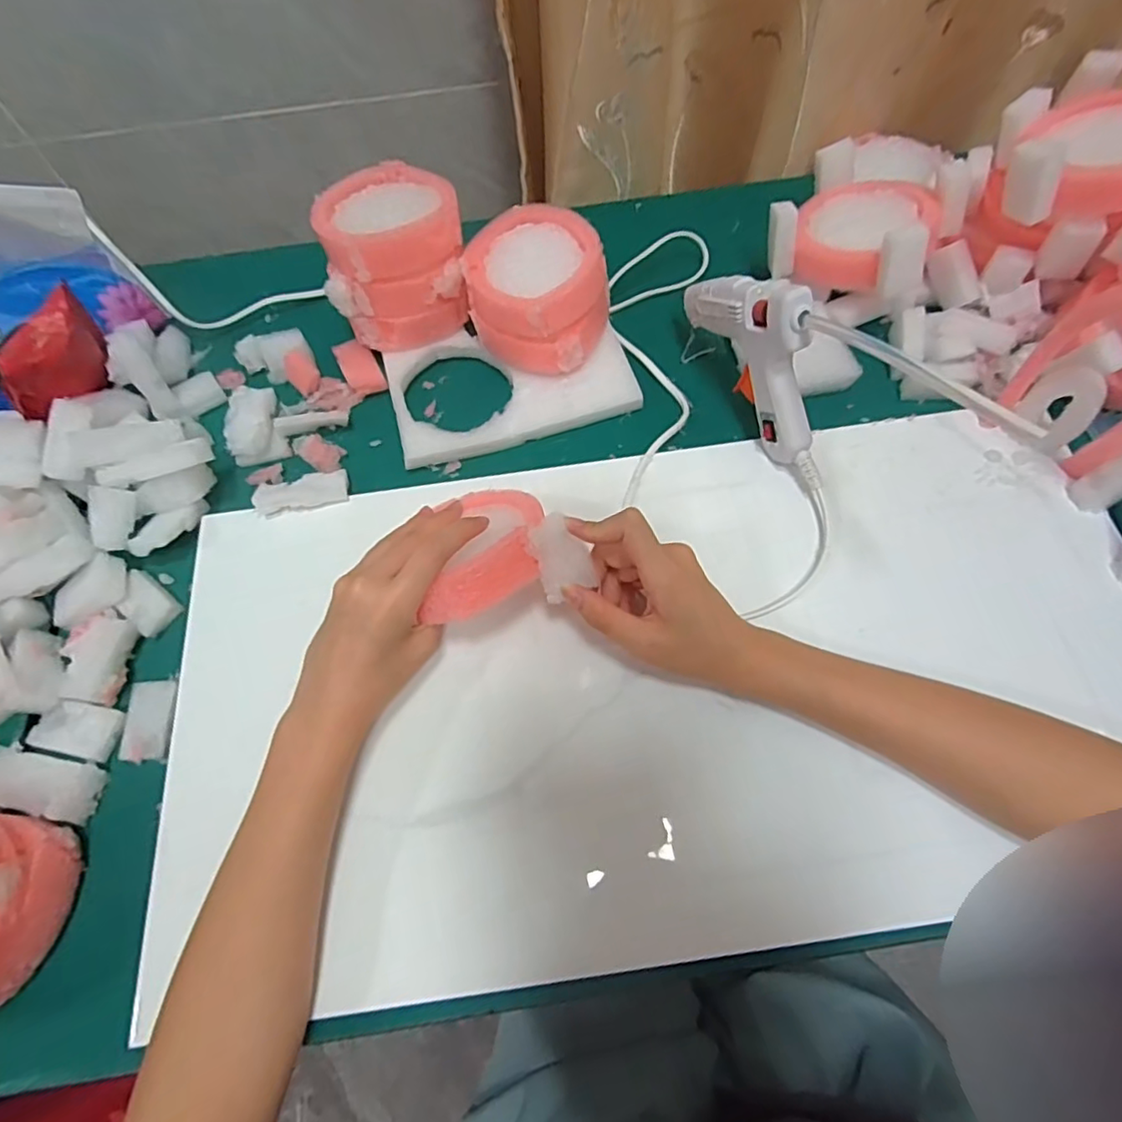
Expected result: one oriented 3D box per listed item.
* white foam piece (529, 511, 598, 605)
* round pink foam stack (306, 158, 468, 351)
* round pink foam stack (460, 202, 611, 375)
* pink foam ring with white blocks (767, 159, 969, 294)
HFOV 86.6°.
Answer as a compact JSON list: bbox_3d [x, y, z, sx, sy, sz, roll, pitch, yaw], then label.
[{"bbox_3d":[0.002,-0.002,0.325,0.030,0.009,0.047,-20,110,-8],"label":"white foam piece"},{"bbox_3d":[-0.121,-0.229,0.441,0.096,0.085,0.103,-1,66,2],"label":"round pink foam stack"},{"bbox_3d":[-0.017,-0.195,0.438,0.092,0.070,0.106,-27,66,-10],"label":"round pink foam stack"},{"bbox_3d":[0.225,-0.251,0.442,0.115,0.058,0.101,36,71,18],"label":"pink foam ring with white blocks"}]

